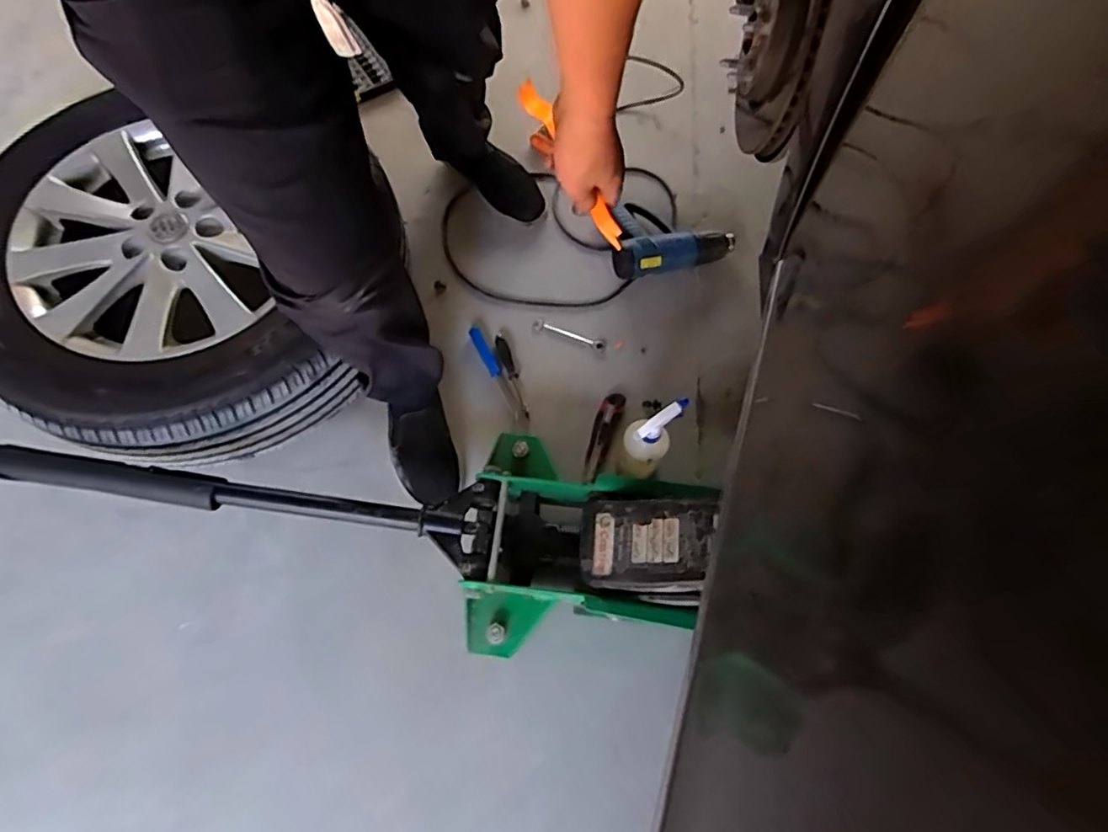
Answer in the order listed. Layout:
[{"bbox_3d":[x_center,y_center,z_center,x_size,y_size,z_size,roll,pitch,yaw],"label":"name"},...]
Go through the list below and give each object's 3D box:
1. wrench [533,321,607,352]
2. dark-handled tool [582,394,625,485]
[{"bbox_3d":[0.030,-0.152,1.147,0.142,0.006,0.023,20,71,11],"label":"wrench"},{"bbox_3d":[0.083,0.037,1.068,0.037,0.017,0.167,20,71,11],"label":"dark-handled tool"}]

